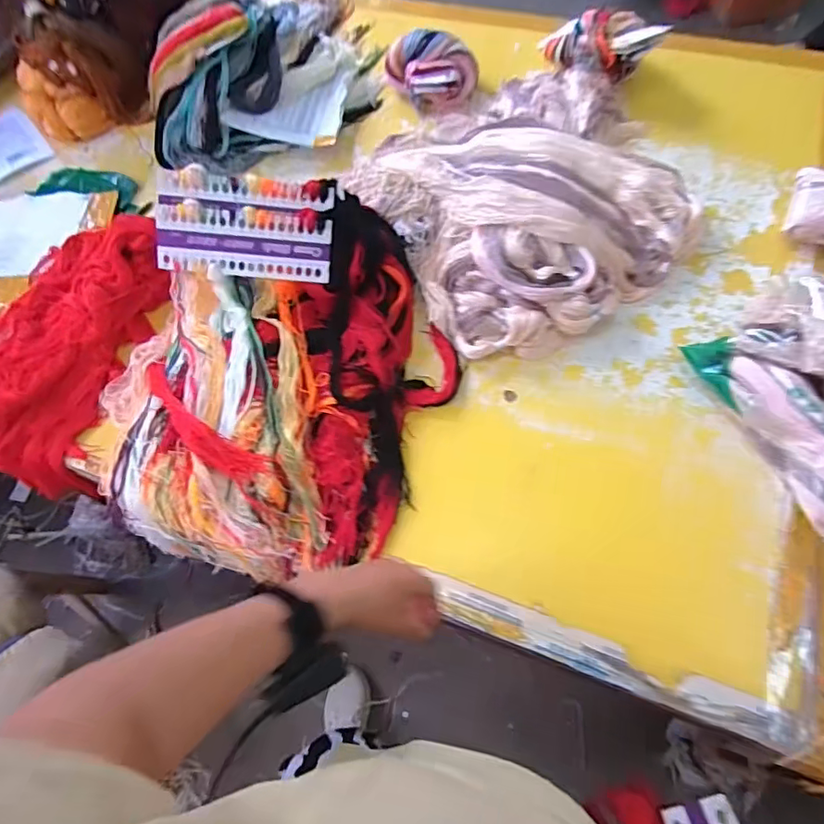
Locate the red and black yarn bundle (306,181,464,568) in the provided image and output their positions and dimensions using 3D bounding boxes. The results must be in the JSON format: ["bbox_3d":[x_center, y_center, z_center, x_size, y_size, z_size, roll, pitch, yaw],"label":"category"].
[{"bbox_3d":[-0.042,-0.066,0.725,0.200,0.125,0.508,1,64,5],"label":"red and black yarn bundle"}]

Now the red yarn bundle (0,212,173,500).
[{"bbox_3d":[-0.552,-0.128,0.825,0.265,0.113,0.431,14,66,11],"label":"red yarn bundle"}]

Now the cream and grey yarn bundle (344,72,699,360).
[{"bbox_3d":[0.185,-0.375,0.869,0.494,0.094,0.522,-28,65,-10],"label":"cream and grey yarn bundle"}]

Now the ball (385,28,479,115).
[{"bbox_3d":[0.040,-0.659,1.027,0.140,0.085,0.149,-27,65,-9],"label":"ball"}]

